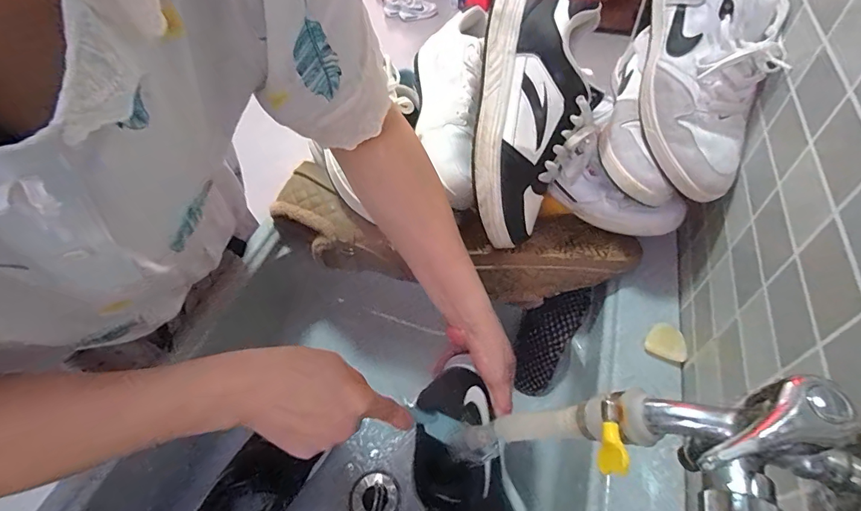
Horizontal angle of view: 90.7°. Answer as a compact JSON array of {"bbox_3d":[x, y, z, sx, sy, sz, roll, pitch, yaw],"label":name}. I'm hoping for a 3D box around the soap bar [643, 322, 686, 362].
[{"bbox_3d":[0.263,0.094,0.473,0.039,0.013,0.049,23,55,20],"label":"soap bar"}]

